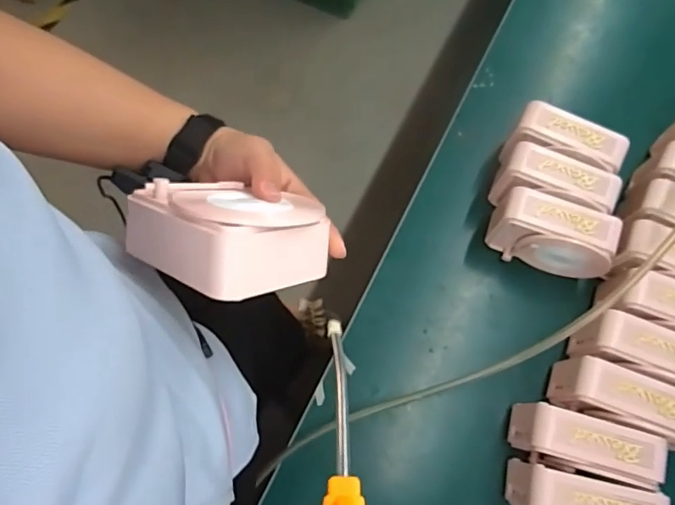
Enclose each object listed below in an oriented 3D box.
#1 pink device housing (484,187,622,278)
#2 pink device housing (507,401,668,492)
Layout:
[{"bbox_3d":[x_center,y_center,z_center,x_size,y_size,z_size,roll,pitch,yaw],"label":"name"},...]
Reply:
[{"bbox_3d":[0.250,-0.017,0.600,0.132,0.094,0.053,23,72,6],"label":"pink device housing"},{"bbox_3d":[0.250,0.198,0.527,0.130,0.088,0.057,14,71,3],"label":"pink device housing"}]

